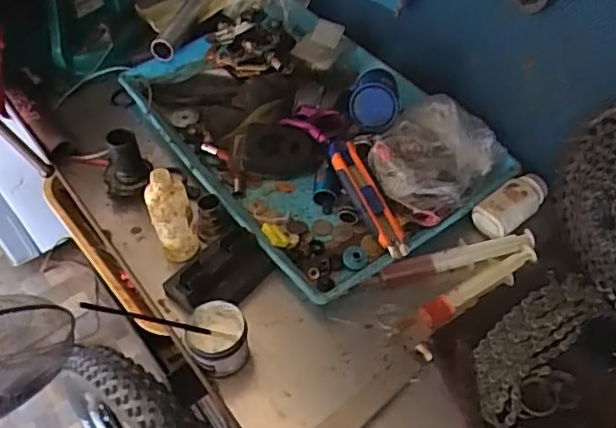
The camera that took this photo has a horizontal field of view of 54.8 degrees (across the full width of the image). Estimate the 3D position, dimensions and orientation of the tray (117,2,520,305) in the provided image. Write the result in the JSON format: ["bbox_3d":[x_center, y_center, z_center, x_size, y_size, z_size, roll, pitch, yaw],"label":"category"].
[{"bbox_3d":[-0.015,-0.119,0.721,0.286,0.075,0.456,-32,56,-21],"label":"tray"}]

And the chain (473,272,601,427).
[{"bbox_3d":[0.206,0.118,0.552,0.175,0.008,0.060,-38,59,-24],"label":"chain"}]

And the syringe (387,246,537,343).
[{"bbox_3d":[0.155,0.078,0.582,0.165,0.016,0.028,-29,55,-19],"label":"syringe"}]

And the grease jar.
[{"bbox_3d":[-0.080,0.116,0.540,0.052,0.051,0.052,-2,51,2],"label":"grease jar"}]

